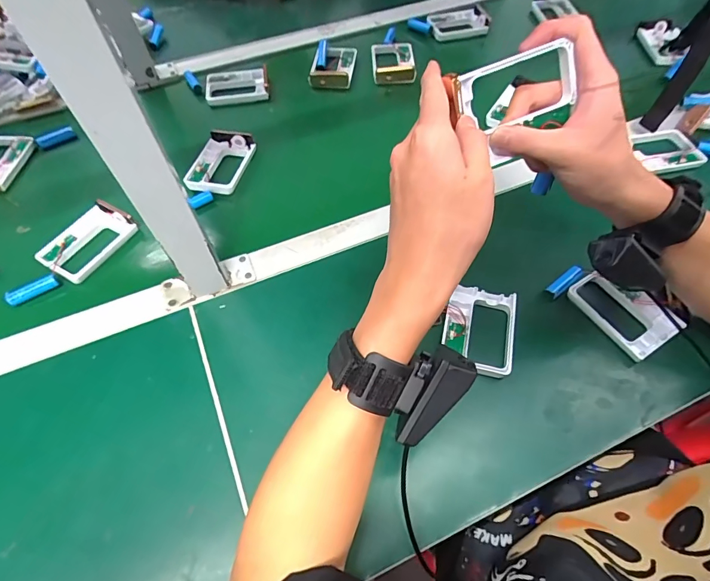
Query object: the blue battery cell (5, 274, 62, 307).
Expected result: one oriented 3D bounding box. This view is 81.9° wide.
[{"bbox_3d":[-0.356,-0.002,0.451,0.052,0.012,0.017,-35,64,-20],"label":"blue battery cell"}]

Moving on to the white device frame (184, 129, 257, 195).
[{"bbox_3d":[-0.180,-0.172,0.551,0.074,0.025,0.104,14,58,10],"label":"white device frame"}]

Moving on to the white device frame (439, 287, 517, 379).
[{"bbox_3d":[0.124,0.037,0.412,0.065,0.026,0.092,13,58,8],"label":"white device frame"}]

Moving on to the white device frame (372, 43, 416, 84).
[{"bbox_3d":[0.063,-0.381,0.673,0.067,0.023,0.110,0,57,0],"label":"white device frame"}]

